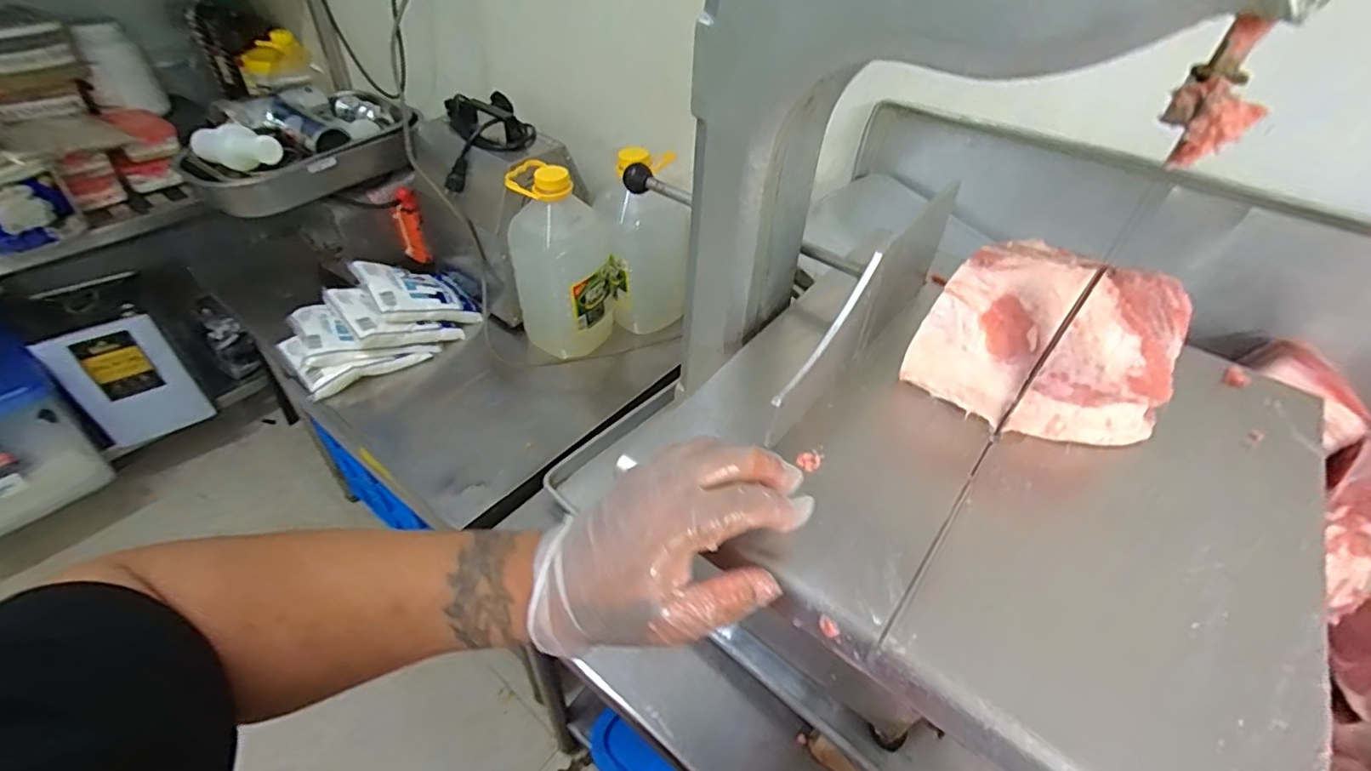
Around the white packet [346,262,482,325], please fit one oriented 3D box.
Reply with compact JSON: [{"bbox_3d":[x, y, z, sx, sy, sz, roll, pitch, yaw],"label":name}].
[{"bbox_3d":[-0.469,-0.167,1.043,0.186,0.031,0.131,-2,46,-48],"label":"white packet"}]

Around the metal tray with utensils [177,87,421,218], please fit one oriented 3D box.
[{"bbox_3d":[-0.626,-0.402,0.975,0.197,0.113,0.357,31,49,26],"label":"metal tray with utensils"}]

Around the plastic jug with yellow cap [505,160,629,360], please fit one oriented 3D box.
[{"bbox_3d":[-0.198,-0.201,0.976,0.136,0.294,0.129,31,49,26],"label":"plastic jug with yellow cap"}]

